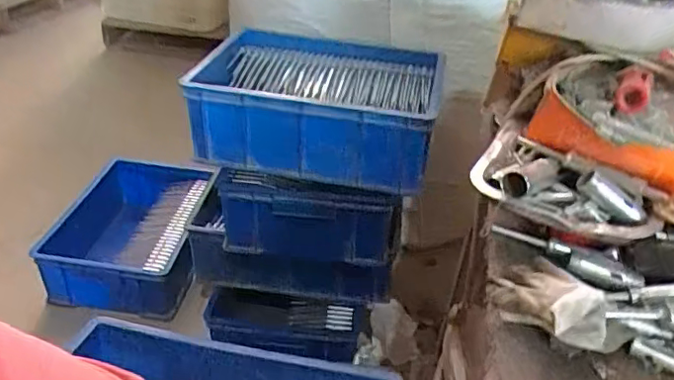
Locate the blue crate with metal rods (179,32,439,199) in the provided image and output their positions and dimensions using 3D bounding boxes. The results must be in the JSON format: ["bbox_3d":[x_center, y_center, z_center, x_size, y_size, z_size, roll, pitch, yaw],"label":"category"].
[{"bbox_3d":[-0.028,-0.152,0.981,0.381,0.137,0.296,8,34,5],"label":"blue crate with metal rods"}]

